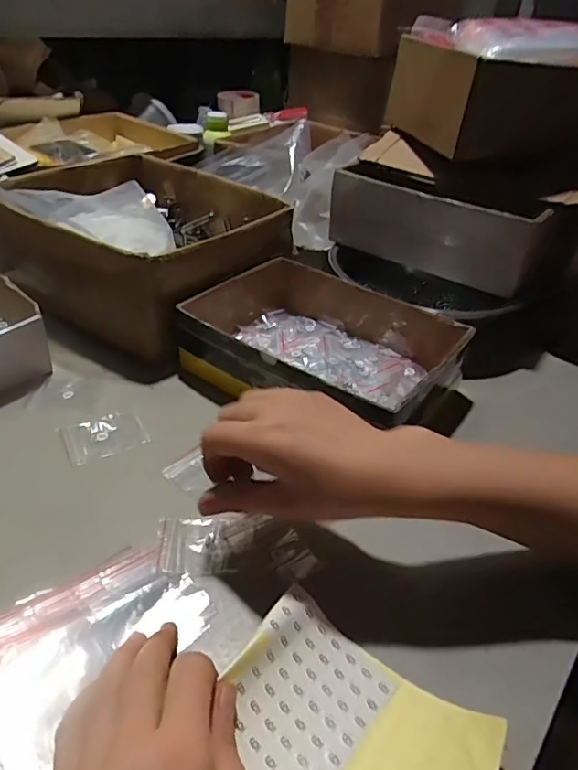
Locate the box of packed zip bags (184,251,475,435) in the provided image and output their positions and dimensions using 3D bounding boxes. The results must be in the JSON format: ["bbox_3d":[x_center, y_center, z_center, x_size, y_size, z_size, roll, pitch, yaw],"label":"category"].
[{"bbox_3d":[0.035,-0.040,0.521,0.253,0.068,0.185,28,43,28],"label":"box of packed zip bags"}]

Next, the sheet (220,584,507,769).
[{"bbox_3d":[0.025,0.189,0.262,0.136,0.026,0.121,26,42,26],"label":"sheet"}]

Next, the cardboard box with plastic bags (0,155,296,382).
[{"bbox_3d":[-0.186,-0.181,0.658,0.335,0.121,0.276,28,43,28],"label":"cardboard box with plastic bags"}]

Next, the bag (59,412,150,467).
[{"bbox_3d":[-0.166,0.046,0.461,0.068,0.005,0.048,-16,42,-24],"label":"bag"}]

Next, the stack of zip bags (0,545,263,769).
[{"bbox_3d":[-0.112,0.153,0.304,0.166,0.015,0.103,-24,45,-32],"label":"stack of zip bags"}]

